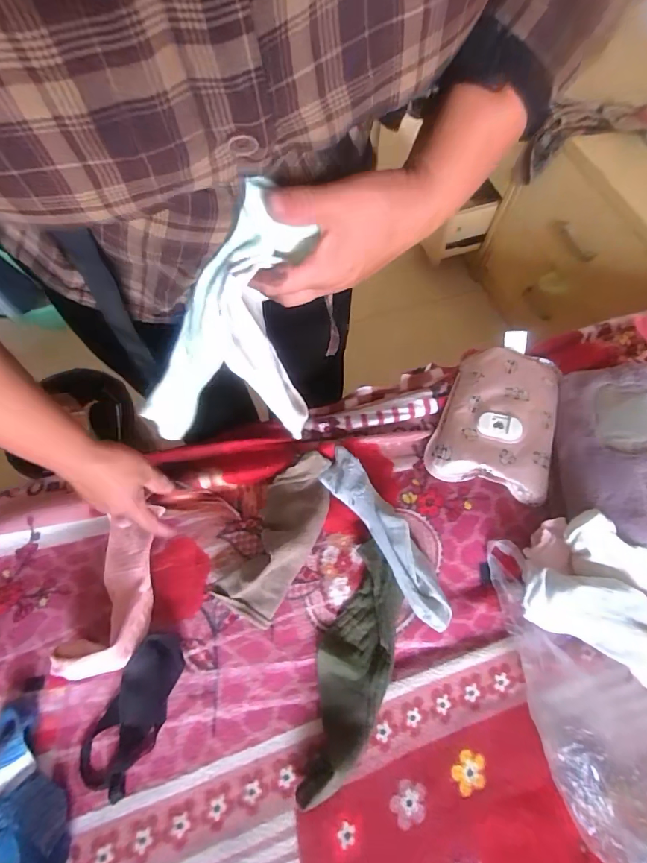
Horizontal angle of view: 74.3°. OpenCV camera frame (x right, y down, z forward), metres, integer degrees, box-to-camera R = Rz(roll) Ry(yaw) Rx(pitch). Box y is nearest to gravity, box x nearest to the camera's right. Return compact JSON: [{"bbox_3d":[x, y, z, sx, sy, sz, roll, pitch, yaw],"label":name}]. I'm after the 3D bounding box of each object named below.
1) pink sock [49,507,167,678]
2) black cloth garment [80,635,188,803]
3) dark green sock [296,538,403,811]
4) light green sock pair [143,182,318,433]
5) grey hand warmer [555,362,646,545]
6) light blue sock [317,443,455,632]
[{"bbox_3d":[-0.231,0.172,0.473,0.081,0.035,0.175,-1,50,-3],"label":"pink sock"},{"bbox_3d":[-0.195,0.288,0.439,0.060,0.030,0.144,24,69,7],"label":"black cloth garment"},{"bbox_3d":[0.033,0.251,0.464,0.078,0.032,0.257,17,65,12],"label":"dark green sock"},{"bbox_3d":[-0.083,-0.069,0.315,0.141,0.219,0.047,5,45,0],"label":"light green sock pair"},{"bbox_3d":[0.397,0.020,0.543,0.176,0.051,0.253,6,64,7],"label":"grey hand warmer"},{"bbox_3d":[0.074,0.121,0.523,0.051,0.045,0.245,-31,65,-11],"label":"light blue sock"}]

